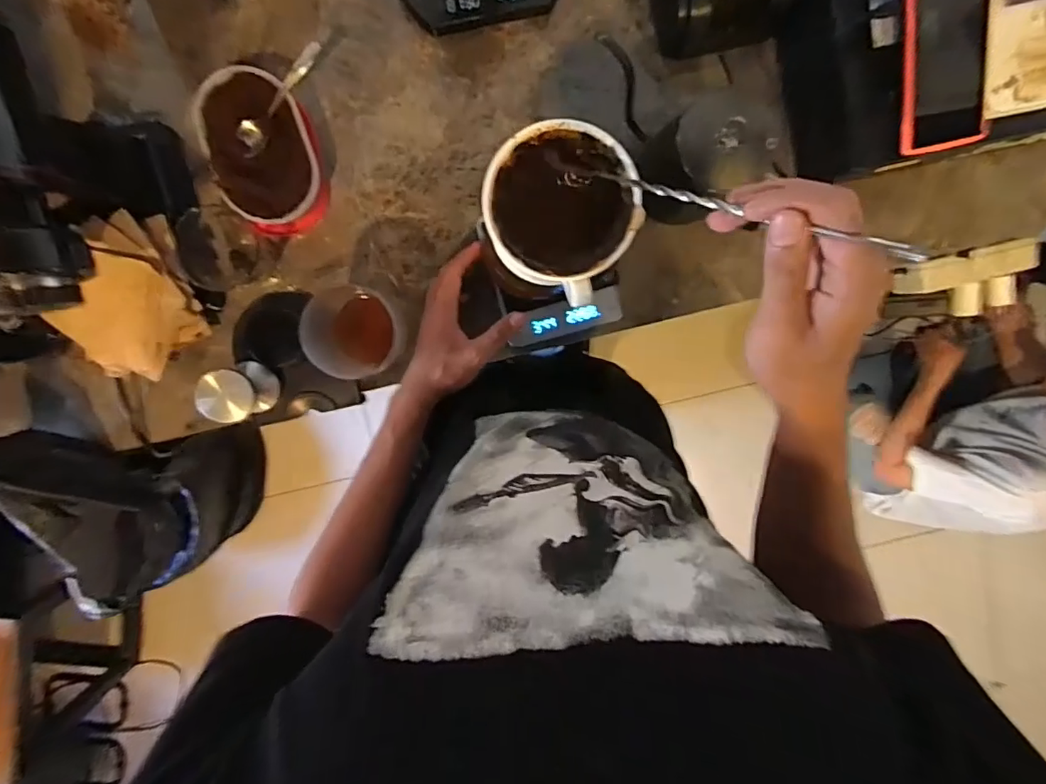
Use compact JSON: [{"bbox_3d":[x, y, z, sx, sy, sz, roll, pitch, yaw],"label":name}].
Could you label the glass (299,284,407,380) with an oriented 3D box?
[{"bbox_3d":[-0.164,-0.064,0.534,0.088,0.129,0.084,1,97,-3],"label":"glass"}]

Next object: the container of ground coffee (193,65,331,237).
[{"bbox_3d":[-0.266,-0.244,0.544,0.108,0.049,0.151,-5,97,-2],"label":"container of ground coffee"}]

